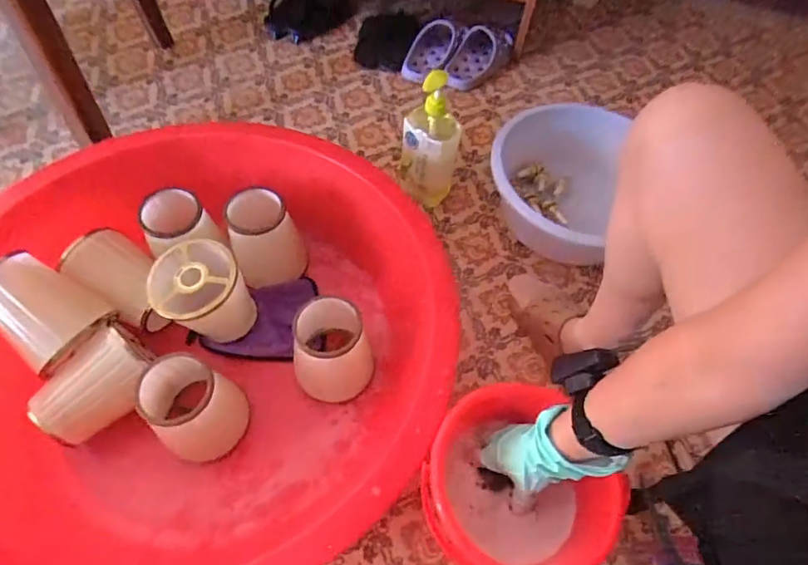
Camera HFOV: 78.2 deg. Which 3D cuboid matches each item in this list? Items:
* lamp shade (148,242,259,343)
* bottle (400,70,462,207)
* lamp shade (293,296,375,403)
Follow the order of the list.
[{"bbox_3d":[-0.294,0.024,0.737,0.122,0.134,0.113,-18,62,-15],"label":"lamp shade"},{"bbox_3d":[0.049,-0.258,0.889,0.100,0.266,0.065,8,59,3],"label":"bottle"},{"bbox_3d":[-0.103,0.098,0.713,0.116,0.140,0.101,-14,60,-10],"label":"lamp shade"}]

